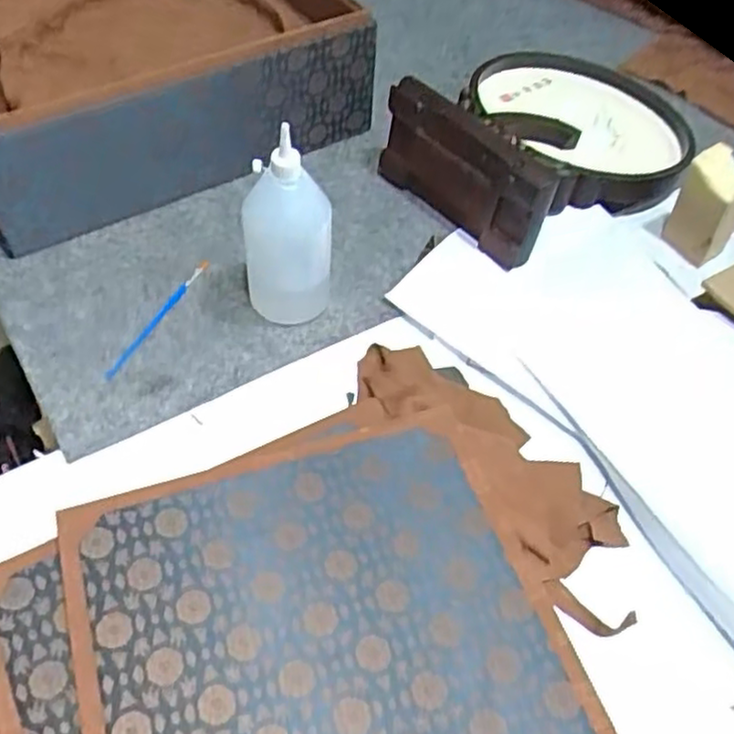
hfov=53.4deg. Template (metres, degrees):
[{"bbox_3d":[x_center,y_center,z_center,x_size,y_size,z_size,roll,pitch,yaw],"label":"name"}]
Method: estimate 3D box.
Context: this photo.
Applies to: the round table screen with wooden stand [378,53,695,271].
[{"bbox_3d":[0.232,-0.305,0.895,0.401,0.110,0.291,-35,63,-26],"label":"round table screen with wooden stand"}]

